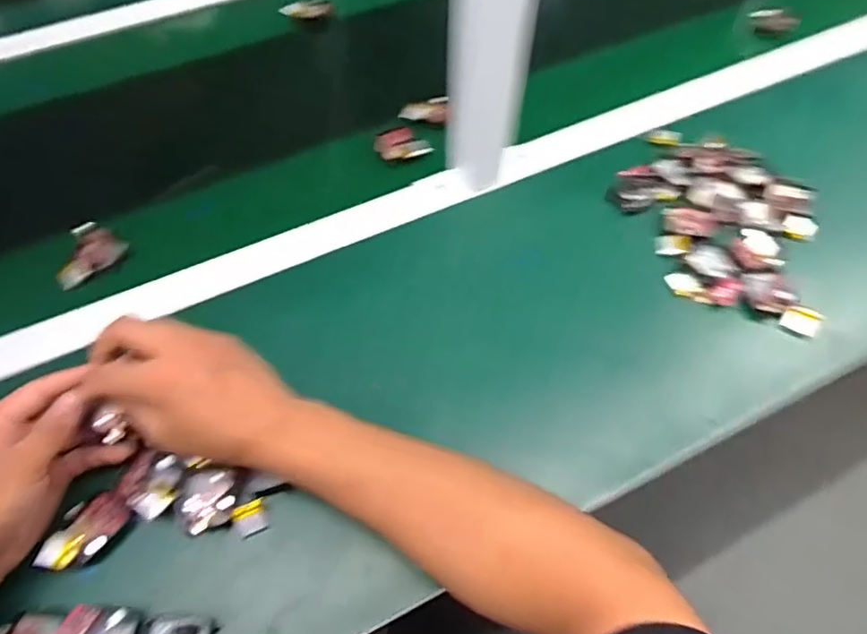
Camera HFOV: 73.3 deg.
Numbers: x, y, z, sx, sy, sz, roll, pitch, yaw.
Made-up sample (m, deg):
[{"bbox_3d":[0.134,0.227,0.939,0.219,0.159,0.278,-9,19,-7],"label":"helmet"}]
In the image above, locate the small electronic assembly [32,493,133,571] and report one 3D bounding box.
[{"bbox_3d":[-0.242,0.149,0.403,0.037,0.014,0.058,32,64,18],"label":"small electronic assembly"}]

